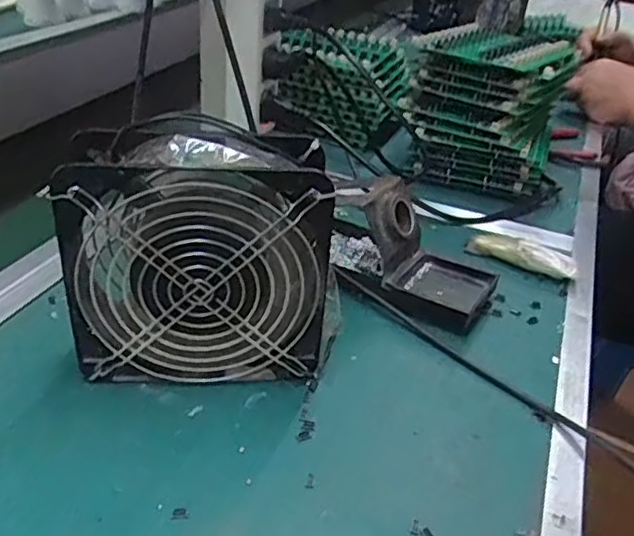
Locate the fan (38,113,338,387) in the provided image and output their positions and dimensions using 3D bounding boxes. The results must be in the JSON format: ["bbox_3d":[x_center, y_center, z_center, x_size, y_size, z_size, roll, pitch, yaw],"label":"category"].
[{"bbox_3d":[-0.067,-0.005,0.399,0.153,0.156,0.058,2,34,-5],"label":"fan"}]

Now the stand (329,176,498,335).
[{"bbox_3d":[0.062,-0.021,0.514,0.157,0.075,0.077,21,37,21],"label":"stand"}]

